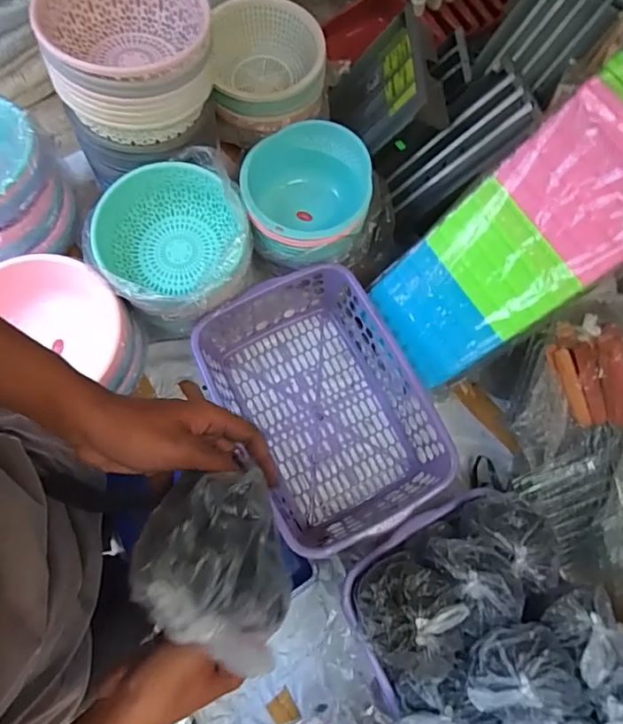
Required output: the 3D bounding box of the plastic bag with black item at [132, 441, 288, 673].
[{"bbox_3d":[-0.059,0.135,0.366,0.106,0.070,0.118,20,73,4],"label":"plastic bag with black item"}]

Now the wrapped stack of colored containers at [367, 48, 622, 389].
[{"bbox_3d":[0.316,-0.179,0.776,0.069,0.527,0.217,-15,69,-46],"label":"wrapped stack of colored containers"}]

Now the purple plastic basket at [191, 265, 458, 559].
[{"bbox_3d":[0.021,0.076,0.946,0.316,0.143,0.465,-29,76,-10],"label":"purple plastic basket"}]

